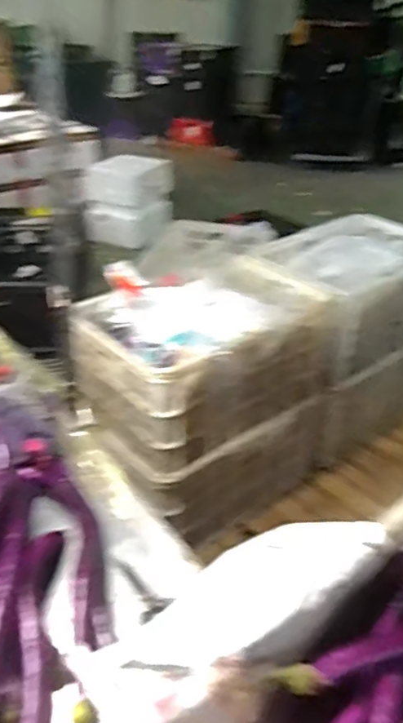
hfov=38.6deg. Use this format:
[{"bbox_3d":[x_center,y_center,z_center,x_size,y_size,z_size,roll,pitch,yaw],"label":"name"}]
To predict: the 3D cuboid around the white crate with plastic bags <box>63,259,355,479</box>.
[{"bbox_3d":[0.043,-0.034,1.553,0.695,0.312,0.386,-21,40,-32],"label":"white crate with plastic bags"}]

